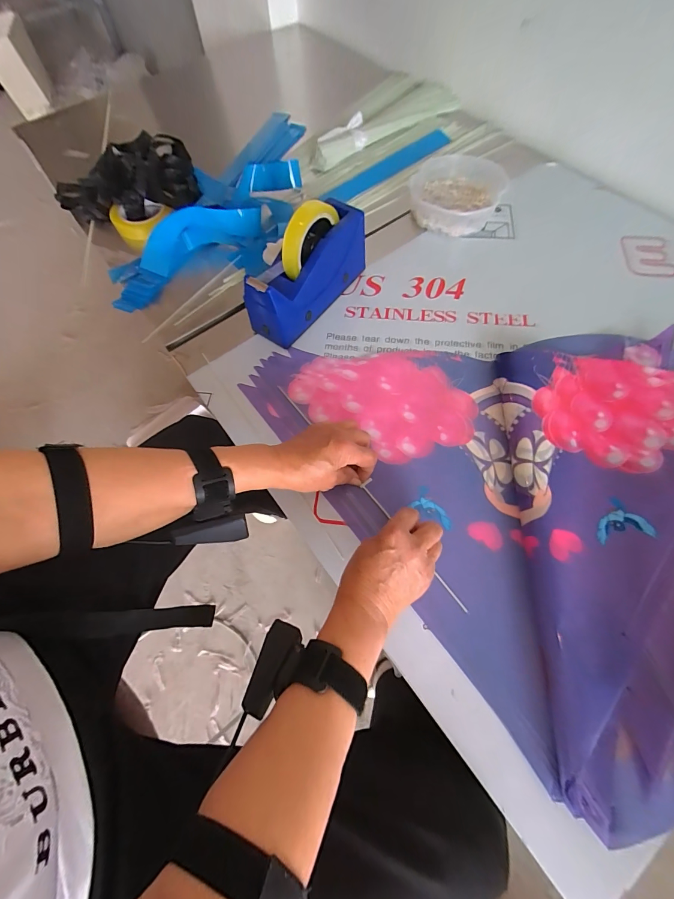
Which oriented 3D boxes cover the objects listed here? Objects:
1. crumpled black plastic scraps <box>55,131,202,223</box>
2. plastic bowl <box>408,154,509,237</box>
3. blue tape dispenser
[{"bbox_3d":[-0.401,-0.507,0.657,0.258,0.063,0.173,-16,66,-6],"label":"crumpled black plastic scraps"},{"bbox_3d":[0.203,-0.445,0.608,0.153,0.038,0.163,-1,67,3],"label":"plastic bowl"},{"bbox_3d":[-0.042,-0.259,0.495,0.068,0.127,0.204,33,73,15],"label":"blue tape dispenser"}]

